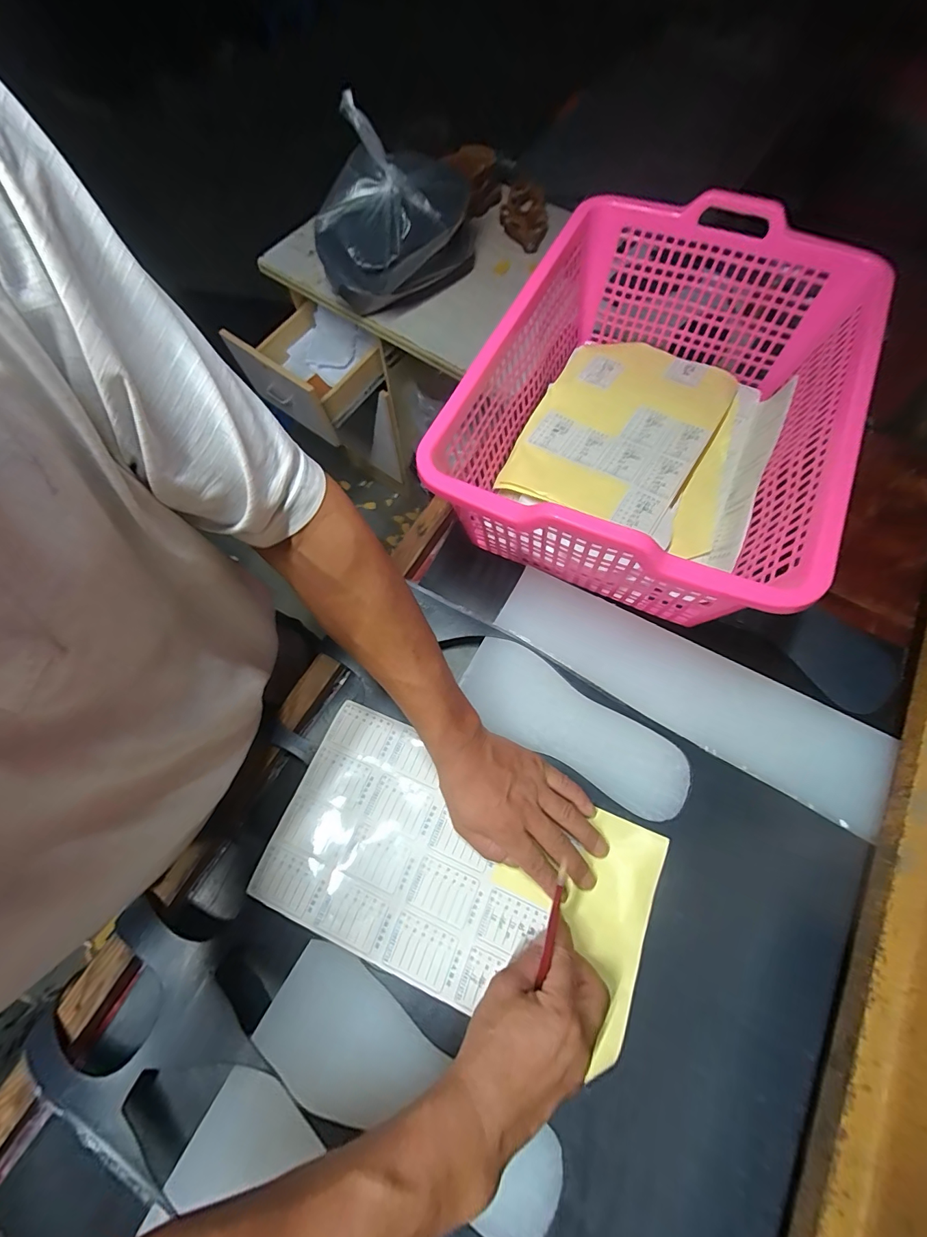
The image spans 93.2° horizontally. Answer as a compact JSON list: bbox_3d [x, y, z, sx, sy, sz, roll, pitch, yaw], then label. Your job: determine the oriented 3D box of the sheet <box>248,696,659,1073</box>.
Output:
[{"bbox_3d":[-0.008,0.235,0.416,0.346,0.010,0.195,21,71,10],"label":"sheet"}]

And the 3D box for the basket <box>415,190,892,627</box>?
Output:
[{"bbox_3d":[0.224,-0.232,0.495,0.379,0.162,0.485,29,74,12],"label":"basket"}]

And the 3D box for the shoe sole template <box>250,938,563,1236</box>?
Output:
[{"bbox_3d":[-0.049,0.391,0.361,0.264,0.009,0.096,30,73,15],"label":"shoe sole template"}]

